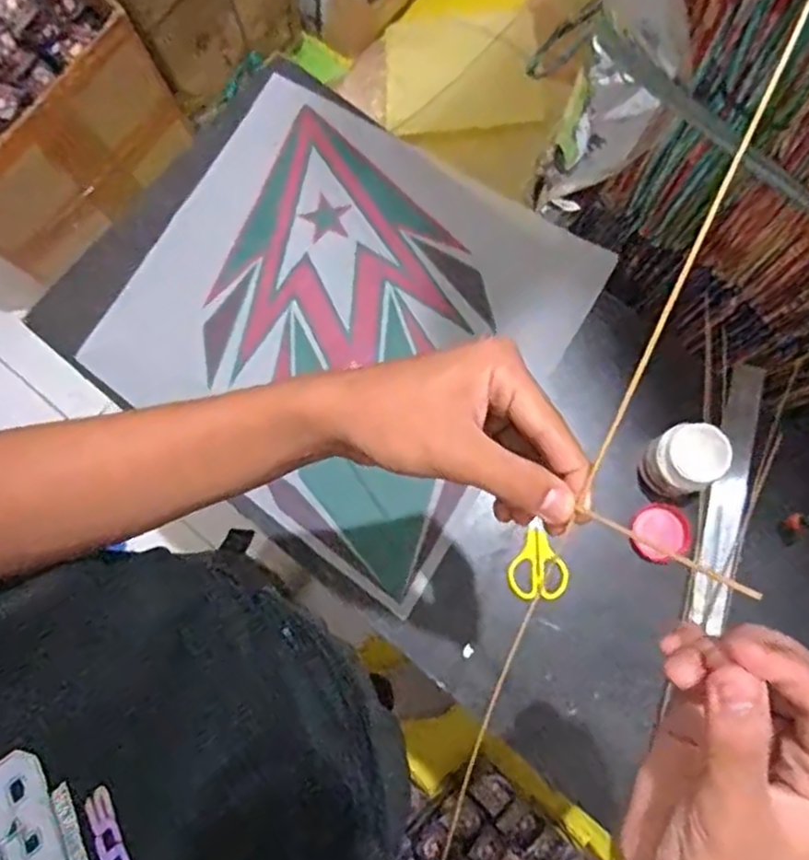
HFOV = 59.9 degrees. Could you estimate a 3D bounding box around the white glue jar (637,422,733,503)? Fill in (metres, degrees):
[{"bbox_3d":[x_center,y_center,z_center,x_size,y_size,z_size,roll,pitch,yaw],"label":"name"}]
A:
[{"bbox_3d":[0.249,0.028,0.628,0.060,0.074,0.059,0,79,0],"label":"white glue jar"}]

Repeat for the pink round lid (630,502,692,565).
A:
[{"bbox_3d":[0.239,0.097,0.656,0.048,0.013,0.055,28,81,6],"label":"pink round lid"}]

